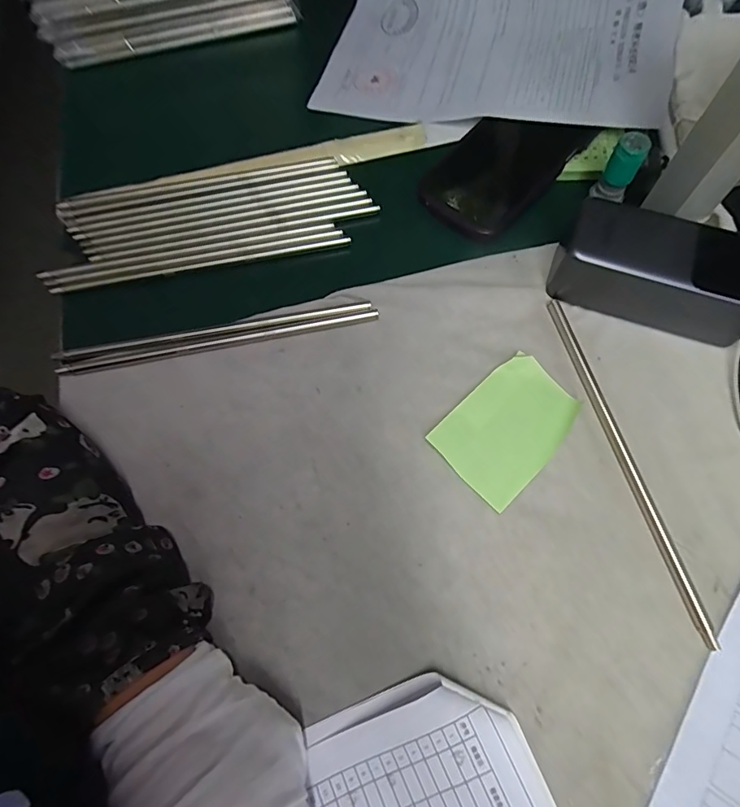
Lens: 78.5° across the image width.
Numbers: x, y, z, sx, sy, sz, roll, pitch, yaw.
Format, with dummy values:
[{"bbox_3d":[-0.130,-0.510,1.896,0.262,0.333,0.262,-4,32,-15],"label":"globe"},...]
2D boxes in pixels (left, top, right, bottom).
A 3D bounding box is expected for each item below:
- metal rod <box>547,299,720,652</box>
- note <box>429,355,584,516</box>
[{"bbox_3d":[0.159,0.030,0.285,0.010,0.005,0.223,-14,69,-4],"label":"metal rod"},{"bbox_3d":[0.089,0.015,0.289,0.089,0.007,0.063,-42,73,-13],"label":"note"}]

